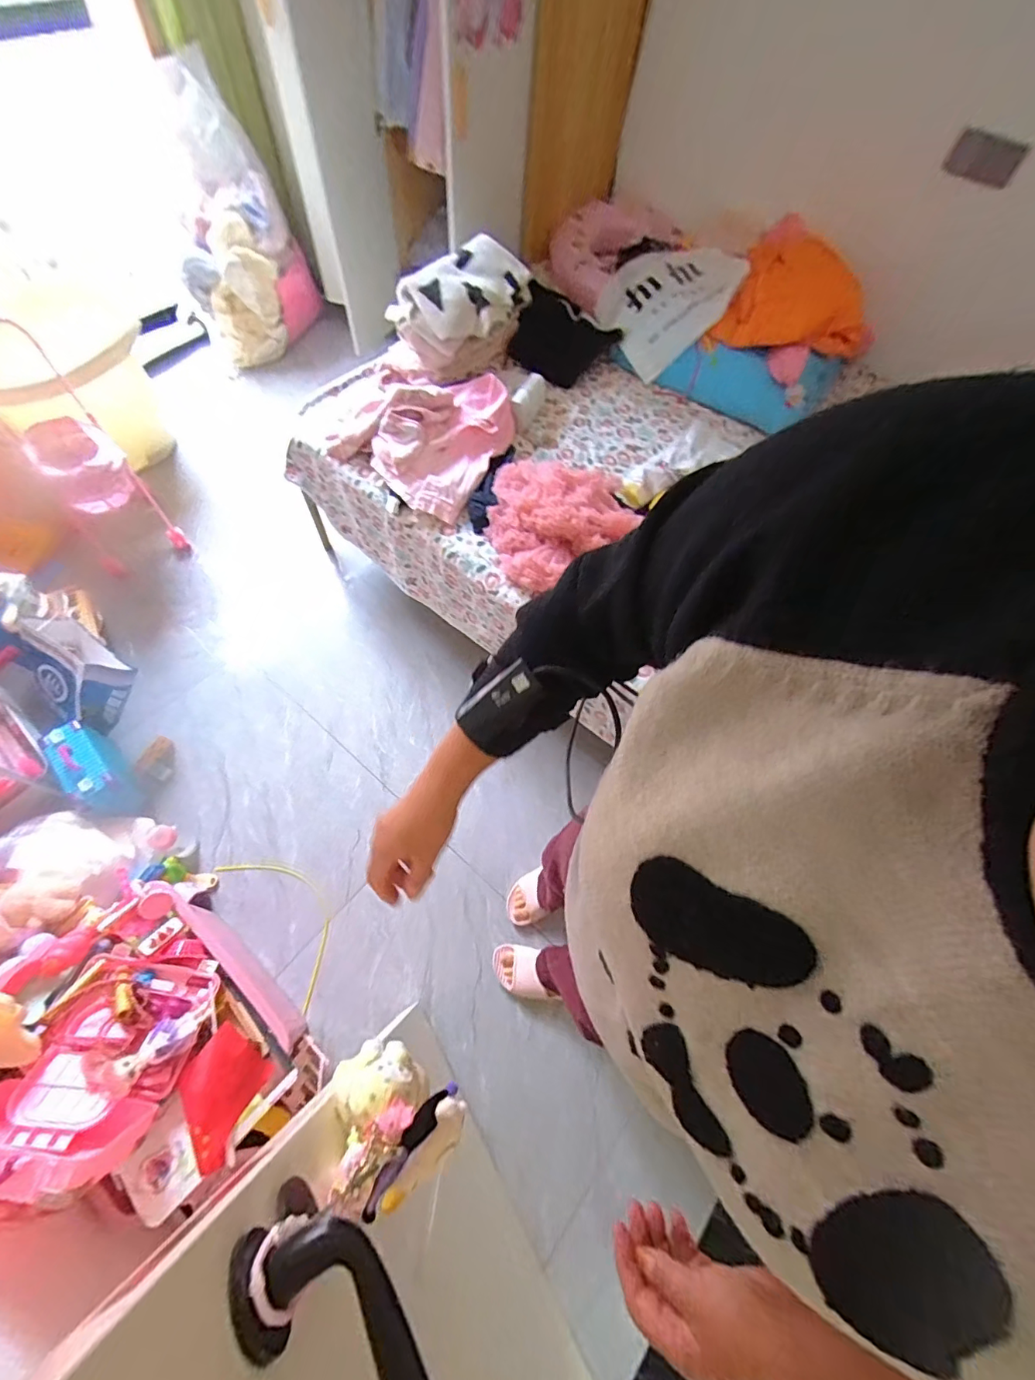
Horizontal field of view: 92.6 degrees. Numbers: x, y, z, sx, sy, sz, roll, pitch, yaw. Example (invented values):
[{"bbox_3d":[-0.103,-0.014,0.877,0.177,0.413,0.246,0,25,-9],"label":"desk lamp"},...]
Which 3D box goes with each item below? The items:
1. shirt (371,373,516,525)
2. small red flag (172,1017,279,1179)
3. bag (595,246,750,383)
[{"bbox_3d":[-0.187,-0.644,1.228,0.255,0.148,0.428,23,67,7],"label":"shirt"},{"bbox_3d":[-0.503,0.678,0.835,0.135,0.019,0.151,40,54,-2],"label":"small red flag"},{"bbox_3d":[0.446,-1.201,1.514,0.389,0.100,0.366,-37,74,11],"label":"bag"}]

